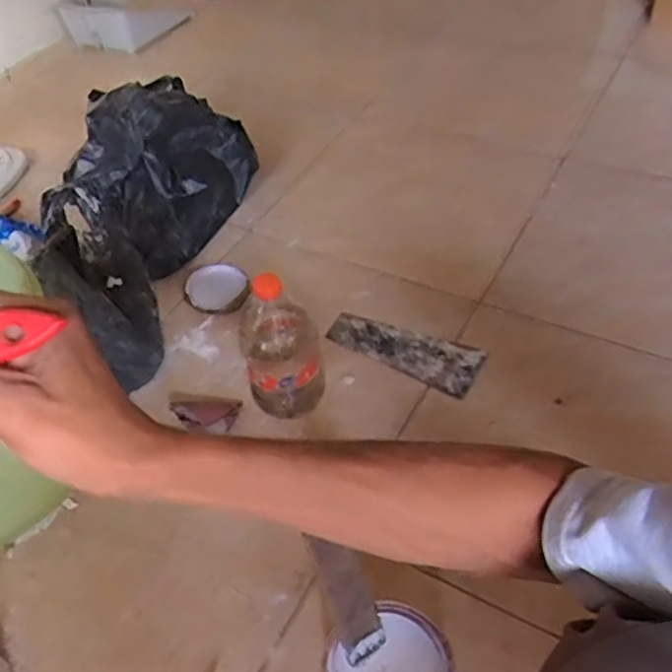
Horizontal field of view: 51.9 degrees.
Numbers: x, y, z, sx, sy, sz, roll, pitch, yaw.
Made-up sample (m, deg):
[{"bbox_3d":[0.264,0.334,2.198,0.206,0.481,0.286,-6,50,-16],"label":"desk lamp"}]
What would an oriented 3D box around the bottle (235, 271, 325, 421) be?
[{"bbox_3d":[-0.066,0.005,0.811,0.086,0.214,0.072,-8,47,-1],"label":"bottle"}]

